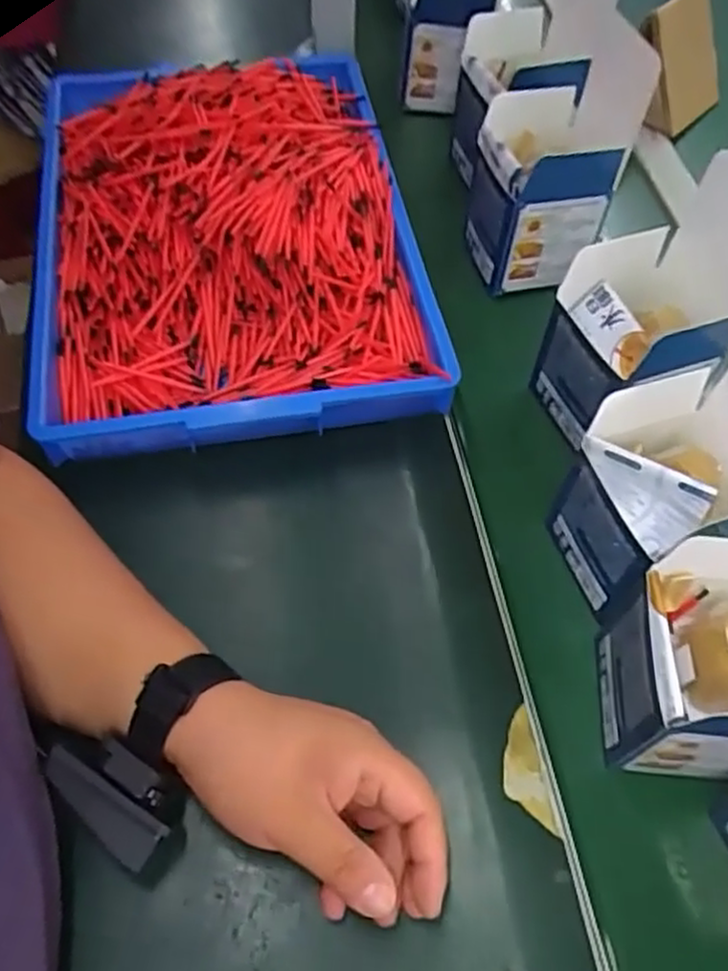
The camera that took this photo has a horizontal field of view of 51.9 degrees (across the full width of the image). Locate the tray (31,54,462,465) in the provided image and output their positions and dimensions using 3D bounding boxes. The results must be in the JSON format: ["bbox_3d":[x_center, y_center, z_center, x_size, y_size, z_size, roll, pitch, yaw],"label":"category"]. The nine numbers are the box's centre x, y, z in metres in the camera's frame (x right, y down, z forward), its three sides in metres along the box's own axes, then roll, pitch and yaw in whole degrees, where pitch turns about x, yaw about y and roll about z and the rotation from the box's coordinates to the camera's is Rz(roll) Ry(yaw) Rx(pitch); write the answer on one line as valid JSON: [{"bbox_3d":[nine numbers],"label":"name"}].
[{"bbox_3d":[-0.106,-0.209,0.585,0.275,0.070,0.389,-8,58,-8],"label":"tray"}]

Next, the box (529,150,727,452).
[{"bbox_3d":[0.193,-0.100,0.505,0.126,0.185,0.106,-19,60,-14],"label":"box"}]

